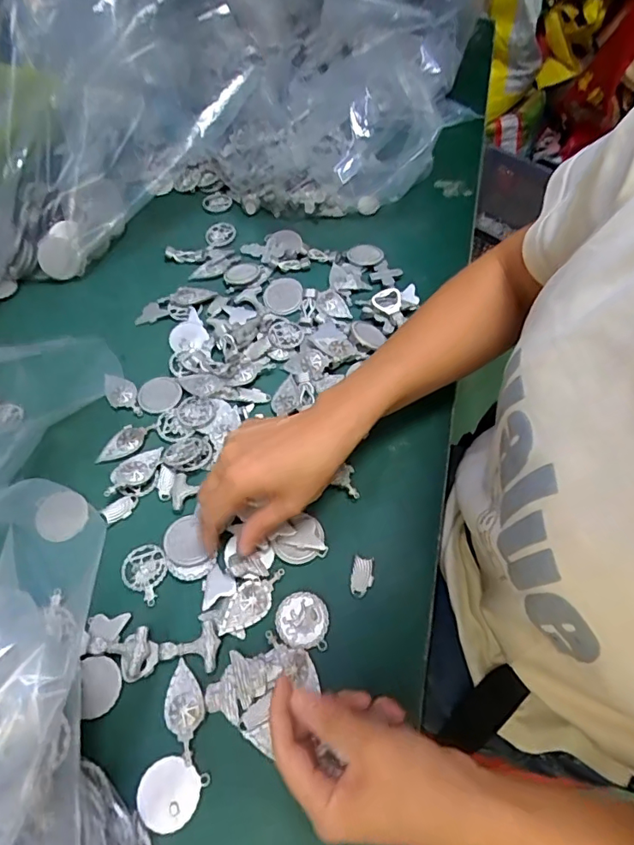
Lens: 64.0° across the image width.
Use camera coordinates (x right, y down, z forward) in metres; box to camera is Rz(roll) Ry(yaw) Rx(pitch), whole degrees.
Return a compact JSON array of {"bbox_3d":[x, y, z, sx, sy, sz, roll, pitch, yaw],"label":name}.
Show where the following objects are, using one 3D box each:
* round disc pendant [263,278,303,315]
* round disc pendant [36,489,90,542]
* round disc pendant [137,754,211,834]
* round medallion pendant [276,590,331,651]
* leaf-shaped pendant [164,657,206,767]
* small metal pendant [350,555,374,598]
[{"bbox_3d":[-0.035,-0.133,0.528,0.041,0.007,0.052,-8,59,-6],"label":"round disc pendant"},{"bbox_3d":[-0.204,0.074,0.405,0.038,0.004,0.039,-21,61,-14],"label":"round disc pendant"},{"bbox_3d":[-0.091,0.227,0.312,0.037,0.006,0.036,1,58,-1],"label":"round disc pendant"},{"bbox_3d":[-0.010,0.141,0.363,0.037,0.004,0.037,1,58,-1],"label":"round medallion pendant"},{"bbox_3d":[-0.087,0.188,0.333,0.026,0.004,0.059,-15,60,-10],"label":"leaf-shaped pendant"},{"bbox_3d":[0.034,0.115,0.379,0.016,0.010,0.029,11,59,5],"label":"small metal pendant"}]

